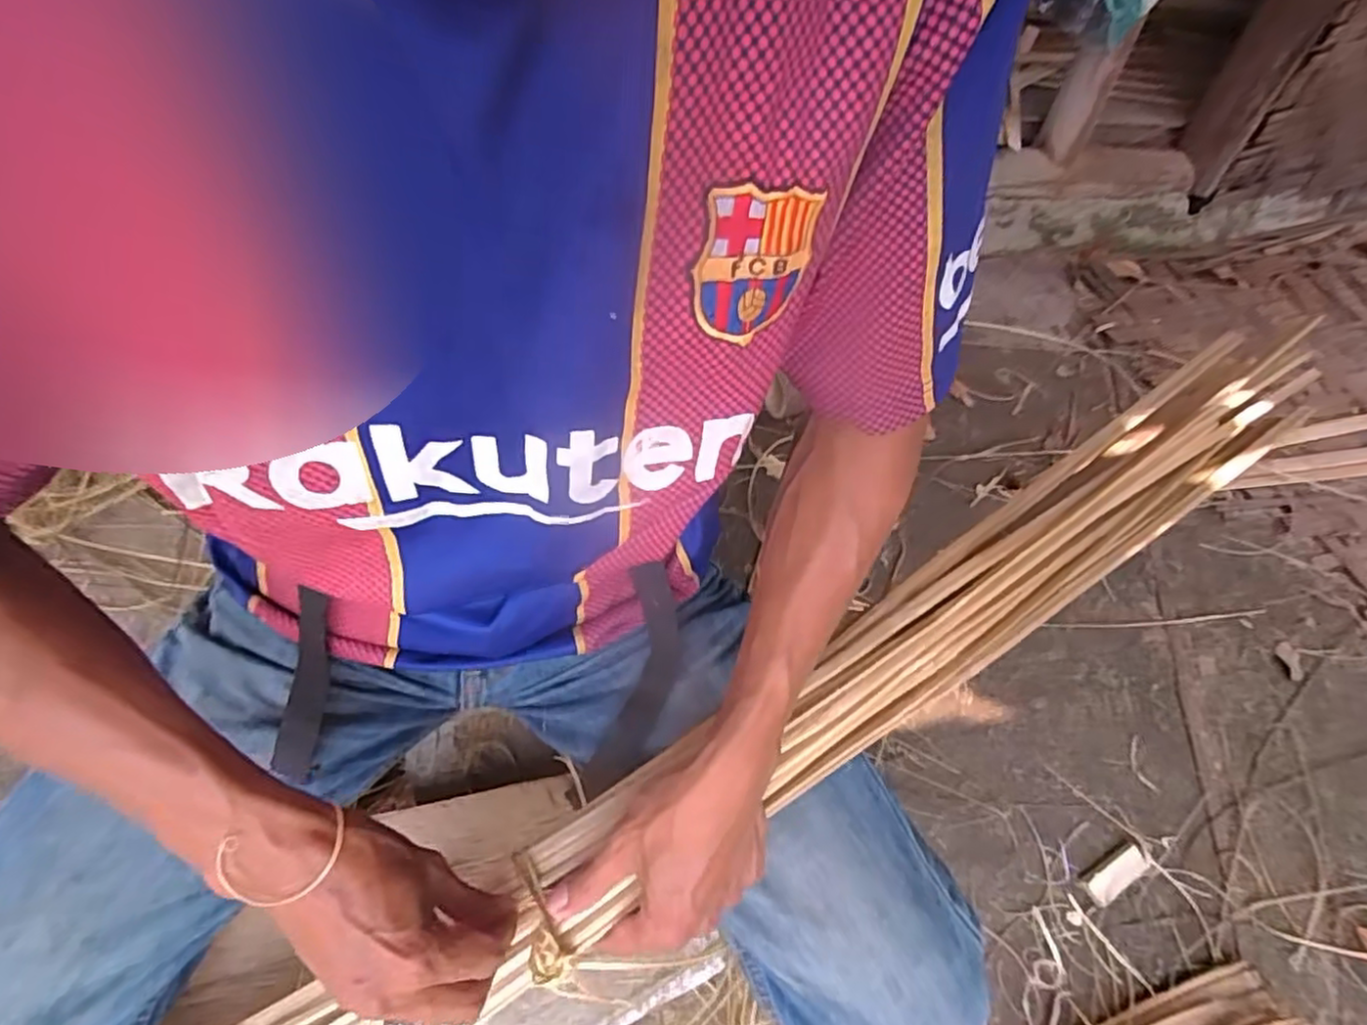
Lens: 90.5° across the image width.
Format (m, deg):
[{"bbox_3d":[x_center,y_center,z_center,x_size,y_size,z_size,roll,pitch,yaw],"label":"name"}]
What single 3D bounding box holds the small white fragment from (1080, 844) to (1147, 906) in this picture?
[{"bbox_3d":[0.435,0.366,0.683,0.079,0.008,0.027,-20,60,-17],"label":"small white fragment"}]

